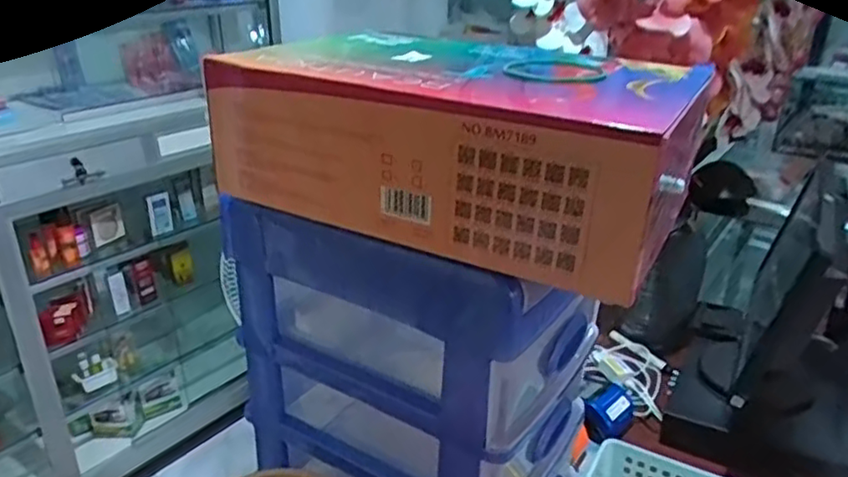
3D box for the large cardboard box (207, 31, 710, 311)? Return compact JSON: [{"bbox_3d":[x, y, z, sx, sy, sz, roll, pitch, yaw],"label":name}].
[{"bbox_3d":[0.020,-0.051,0.320,0.205,0.072,0.120,12,27,24],"label":"large cardboard box"}]

